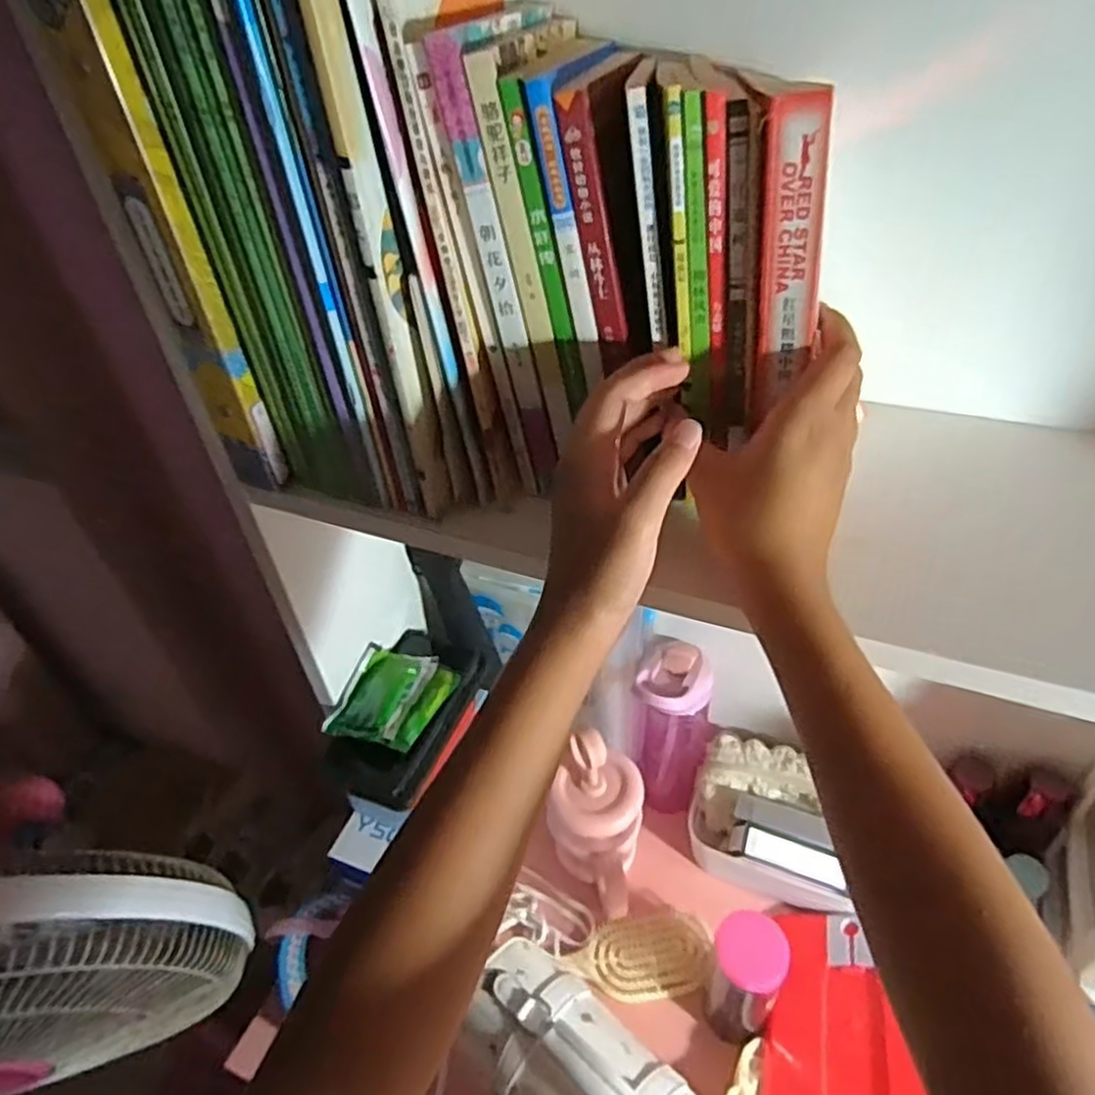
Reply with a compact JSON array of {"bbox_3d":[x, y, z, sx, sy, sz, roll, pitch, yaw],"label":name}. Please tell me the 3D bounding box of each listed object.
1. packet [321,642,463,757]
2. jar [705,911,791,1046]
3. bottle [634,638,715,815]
[{"bbox_3d":[-0.133,0.126,0.636,0.083,0.025,0.094,14,45,20],"label":"packet"},{"bbox_3d":[0.161,0.356,0.606,0.053,0.128,0.055,-3,41,2],"label":"jar"},{"bbox_3d":[0.124,0.183,0.745,0.074,0.189,0.080,5,42,11],"label":"bottle"}]

